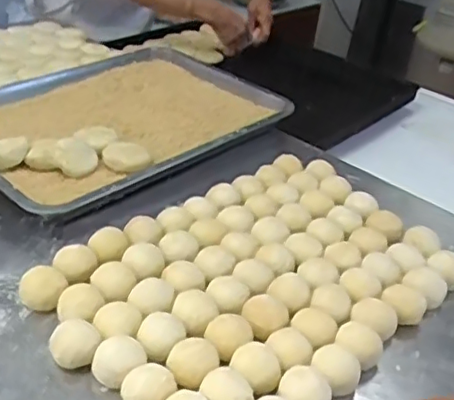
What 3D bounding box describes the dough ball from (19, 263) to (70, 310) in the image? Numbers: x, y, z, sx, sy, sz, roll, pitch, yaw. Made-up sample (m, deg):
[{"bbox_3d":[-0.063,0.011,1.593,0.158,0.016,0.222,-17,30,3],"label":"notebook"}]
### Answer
[{"bbox_3d":[-0.184,0.088,0.608,0.043,0.031,0.040,5,33,-3],"label":"dough ball"}]

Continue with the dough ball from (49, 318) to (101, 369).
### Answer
[{"bbox_3d":[-0.138,0.131,0.552,0.043,0.026,0.036,-5,35,-19],"label":"dough ball"}]

